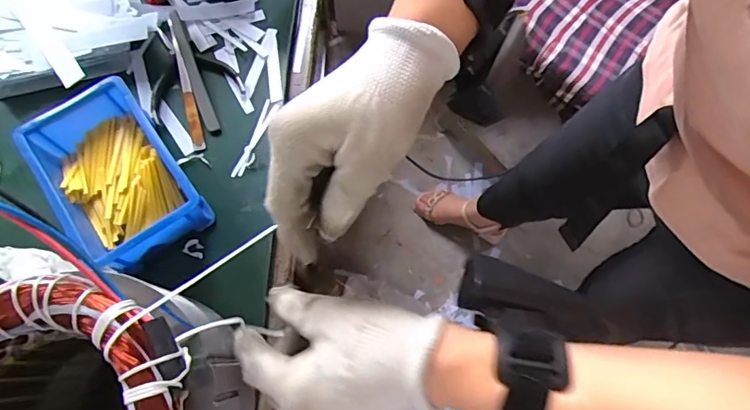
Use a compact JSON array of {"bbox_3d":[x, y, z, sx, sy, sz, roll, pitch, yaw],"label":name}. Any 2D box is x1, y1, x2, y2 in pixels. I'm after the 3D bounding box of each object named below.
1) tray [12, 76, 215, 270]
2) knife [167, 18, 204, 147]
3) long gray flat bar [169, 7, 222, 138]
[{"bbox_3d":[-0.215,-0.022,0.413,0.101,0.057,0.144,-35,75,-11],"label":"tray"},{"bbox_3d":[-0.182,-0.120,0.470,0.012,0.006,0.139,-16,72,-6],"label":"knife"},{"bbox_3d":[-0.173,-0.127,0.470,0.013,0.007,0.138,-22,73,-8],"label":"long gray flat bar"}]

